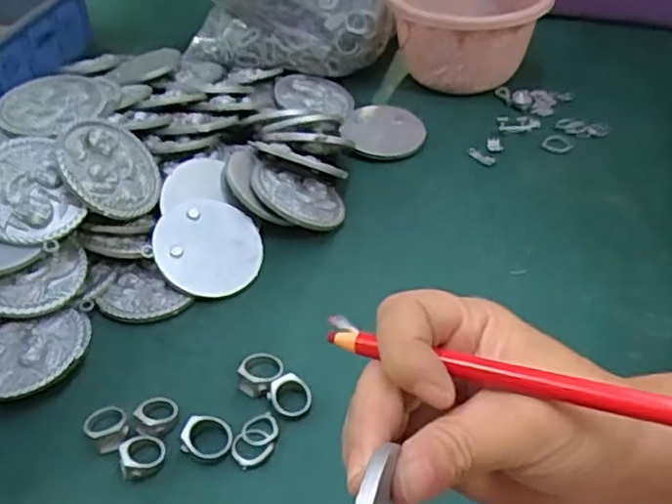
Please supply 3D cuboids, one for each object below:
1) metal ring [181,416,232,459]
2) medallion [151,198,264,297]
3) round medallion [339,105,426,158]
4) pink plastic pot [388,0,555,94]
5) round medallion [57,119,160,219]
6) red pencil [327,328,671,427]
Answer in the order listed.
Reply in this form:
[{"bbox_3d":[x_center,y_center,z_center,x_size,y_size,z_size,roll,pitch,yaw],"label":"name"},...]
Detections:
[{"bbox_3d":[-0.071,0.101,0.363,0.026,0.012,0.025,-1,43,1],"label":"metal ring"},{"bbox_3d":[-0.088,-0.004,0.458,0.072,0.005,0.071,10,60,-17],"label":"medallion"},{"bbox_3d":[0.043,-0.108,0.577,0.068,0.009,0.069,2,47,-3],"label":"round medallion"},{"bbox_3d":[0.122,-0.205,0.619,0.135,0.097,0.128,-1,43,1],"label":"pink plastic pot"},{"bbox_3d":[-0.153,-0.057,0.445,0.009,0.071,0.068,-31,18,37],"label":"round medallion"},{"bbox_3d":[0.068,0.043,0.215,0.162,0.006,0.006,8,43,30],"label":"red pencil"}]

